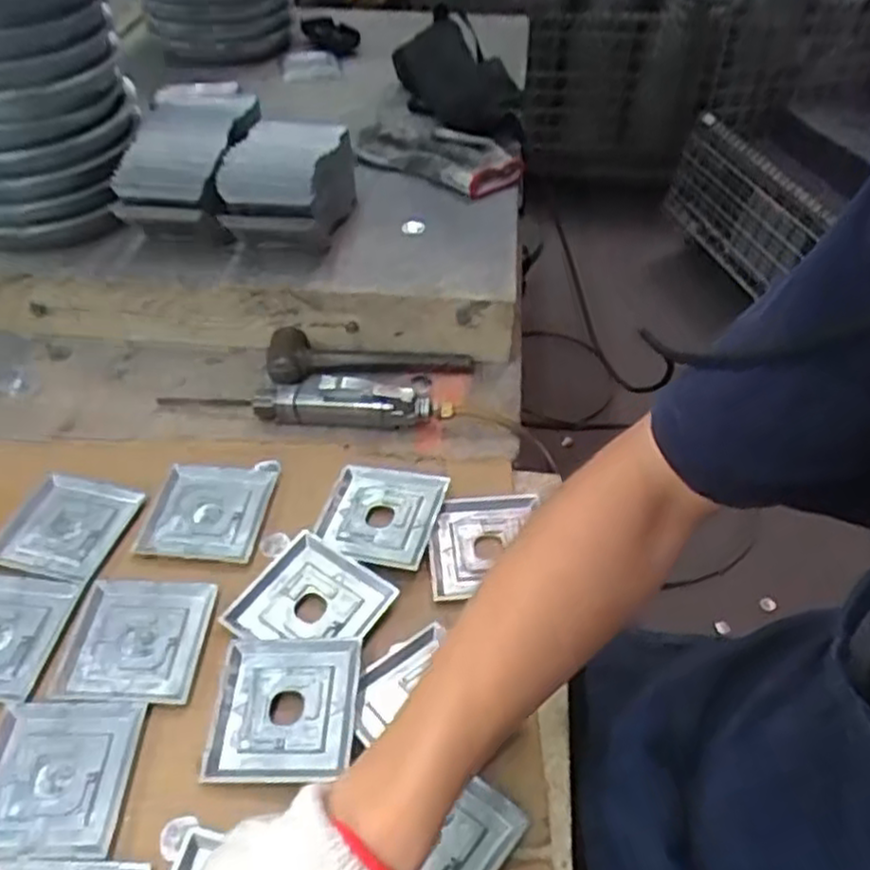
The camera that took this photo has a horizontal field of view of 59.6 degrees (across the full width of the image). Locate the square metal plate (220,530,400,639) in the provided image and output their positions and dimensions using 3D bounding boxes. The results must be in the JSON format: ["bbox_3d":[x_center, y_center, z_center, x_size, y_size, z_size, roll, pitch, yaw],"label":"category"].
[{"bbox_3d":[-0.087,0.118,0.532,0.092,0.008,0.087,26,50,25],"label":"square metal plate"}]

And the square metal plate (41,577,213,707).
[{"bbox_3d":[-0.206,0.138,0.519,0.096,0.005,0.088,2,44,3],"label":"square metal plate"}]

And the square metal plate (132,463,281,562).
[{"bbox_3d":[-0.179,0.060,0.597,0.090,0.009,0.089,4,44,6],"label":"square metal plate"}]

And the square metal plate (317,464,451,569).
[{"bbox_3d":[-0.042,0.060,0.588,0.087,0.011,0.089,11,46,12],"label":"square metal plate"}]

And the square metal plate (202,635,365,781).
[{"bbox_3d":[-0.095,0.168,0.475,0.089,0.014,0.089,1,44,2],"label":"square metal plate"}]

